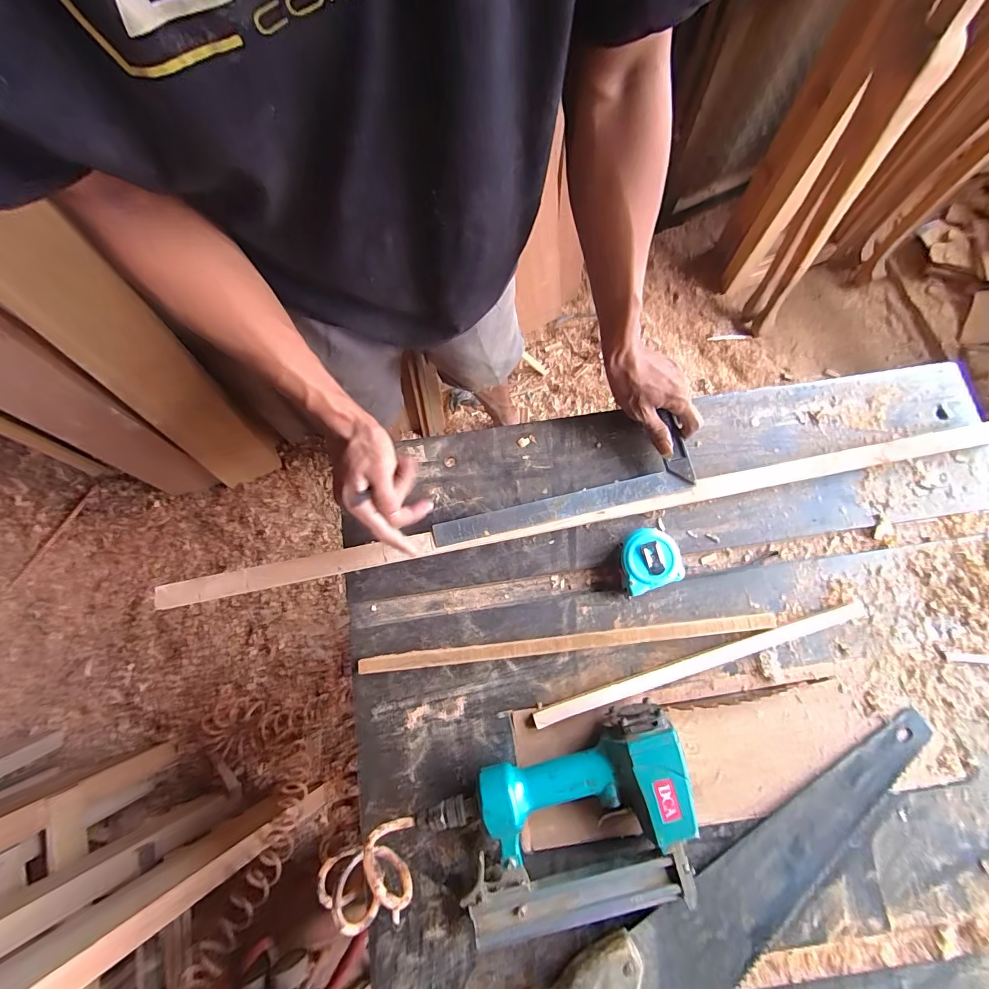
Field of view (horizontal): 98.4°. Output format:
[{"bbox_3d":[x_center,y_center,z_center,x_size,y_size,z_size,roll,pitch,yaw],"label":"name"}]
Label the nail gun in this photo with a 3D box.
[{"bbox_3d":[0.070,0.321,0.403,0.254,0.062,0.162,-19,77,-3],"label":"nail gun"}]

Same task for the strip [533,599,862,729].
[{"bbox_3d":[0.220,0.184,0.458,0.365,0.005,0.021,-18,77,-3],"label":"strip"}]

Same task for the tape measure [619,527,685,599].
[{"bbox_3d":[0.169,0.072,0.473,0.064,0.035,0.064,-13,77,-2],"label":"tape measure"}]

